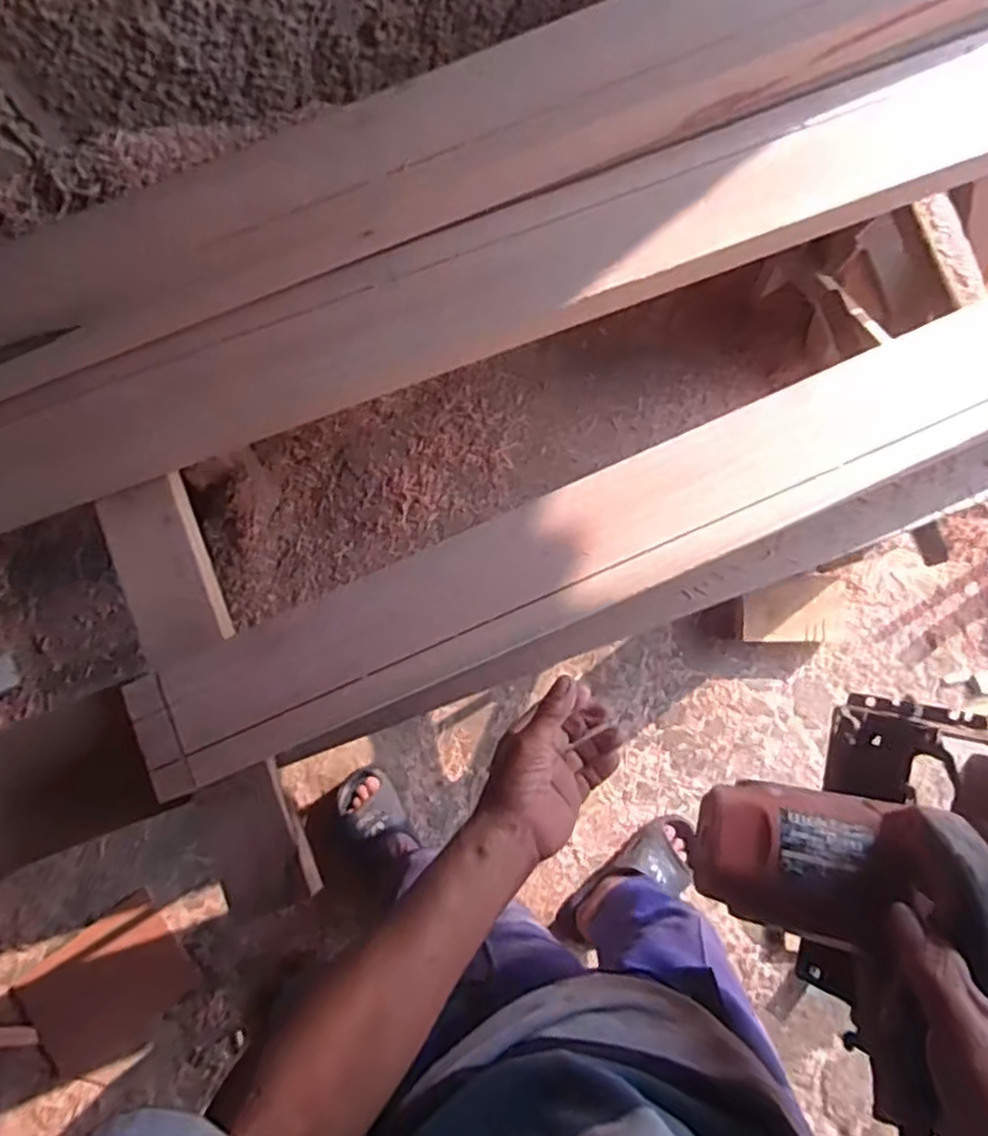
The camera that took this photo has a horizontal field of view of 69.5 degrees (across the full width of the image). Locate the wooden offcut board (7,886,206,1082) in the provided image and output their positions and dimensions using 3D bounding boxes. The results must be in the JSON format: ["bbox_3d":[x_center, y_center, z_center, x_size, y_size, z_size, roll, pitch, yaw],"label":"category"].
[{"bbox_3d":[-0.716,0.776,1.319,0.298,0.026,0.220,-36,81,-5],"label":"wooden offcut board"}]

